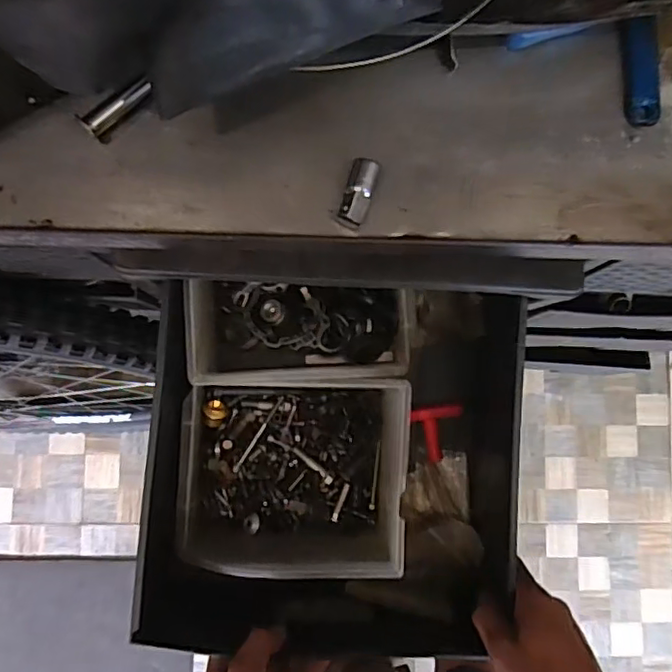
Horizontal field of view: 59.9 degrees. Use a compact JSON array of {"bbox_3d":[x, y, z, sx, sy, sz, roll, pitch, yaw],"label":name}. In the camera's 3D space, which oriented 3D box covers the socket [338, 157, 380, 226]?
[{"bbox_3d":[0.013,-0.083,0.338,0.015,0.016,0.037,15,85,-2],"label":"socket"}]

